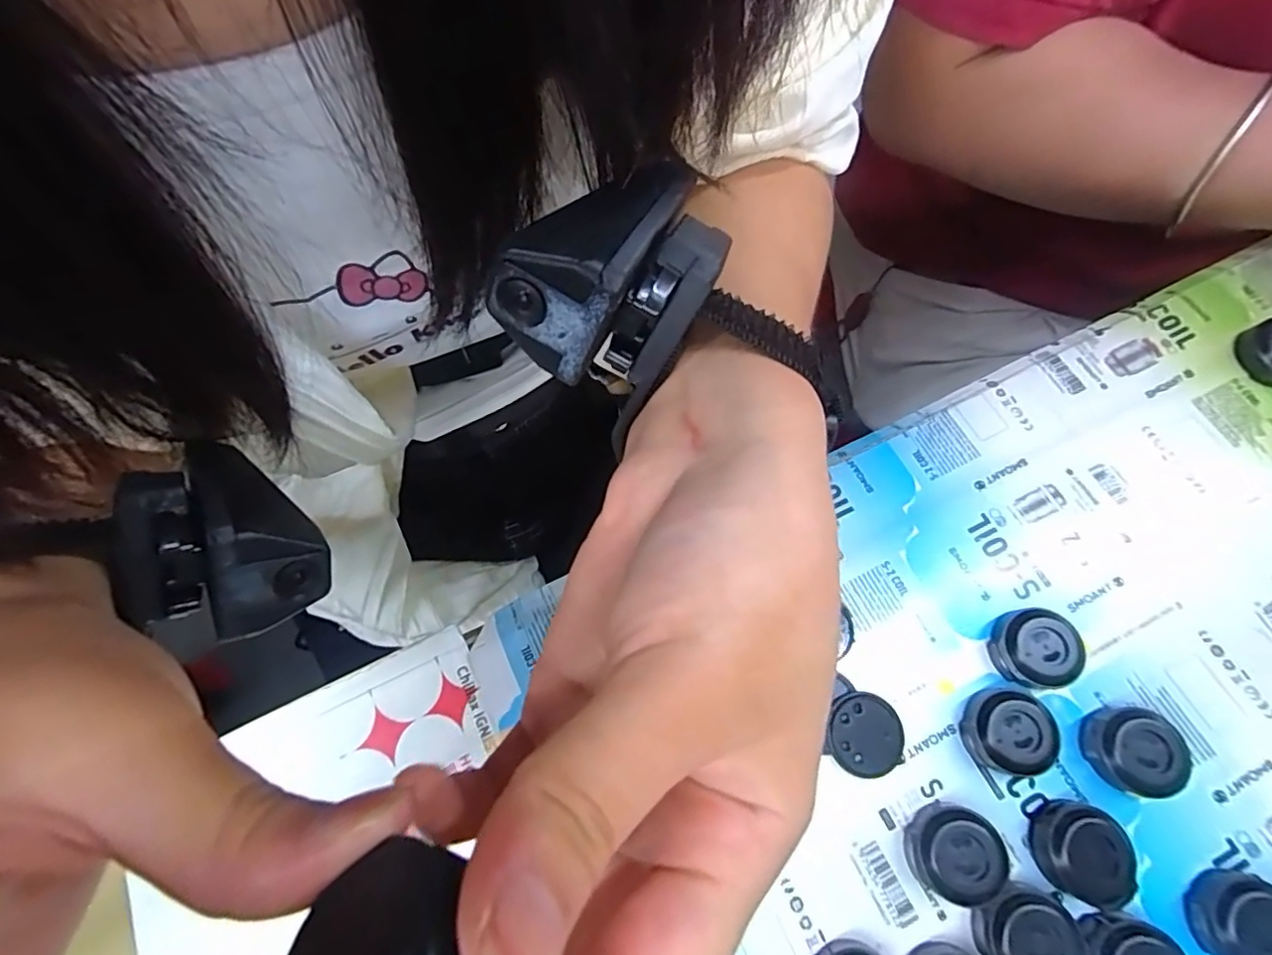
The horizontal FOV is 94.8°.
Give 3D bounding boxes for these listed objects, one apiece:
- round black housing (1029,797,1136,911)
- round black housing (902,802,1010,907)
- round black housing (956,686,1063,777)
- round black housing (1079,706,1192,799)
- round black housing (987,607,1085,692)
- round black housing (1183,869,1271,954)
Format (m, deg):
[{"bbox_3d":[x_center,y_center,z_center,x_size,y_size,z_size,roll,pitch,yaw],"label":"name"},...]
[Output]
[{"bbox_3d":[0.155,0.130,0.202,0.028,0.013,0.030,0,69,1],"label":"round black housing"},{"bbox_3d":[0.110,0.130,0.203,0.027,0.013,0.030,-38,73,-13],"label":"round black housing"},{"bbox_3d":[0.138,0.092,0.217,0.032,0.014,0.029,31,73,12],"label":"round black housing"},{"bbox_3d":[0.182,0.100,0.214,0.028,0.013,0.028,0,69,1],"label":"round black housing"},{"bbox_3d":[0.155,0.067,0.228,0.029,0.013,0.028,0,69,1],"label":"round black housing"},{"bbox_3d":[0.204,0.149,0.194,0.029,0.011,0.031,0,69,1],"label":"round black housing"}]

